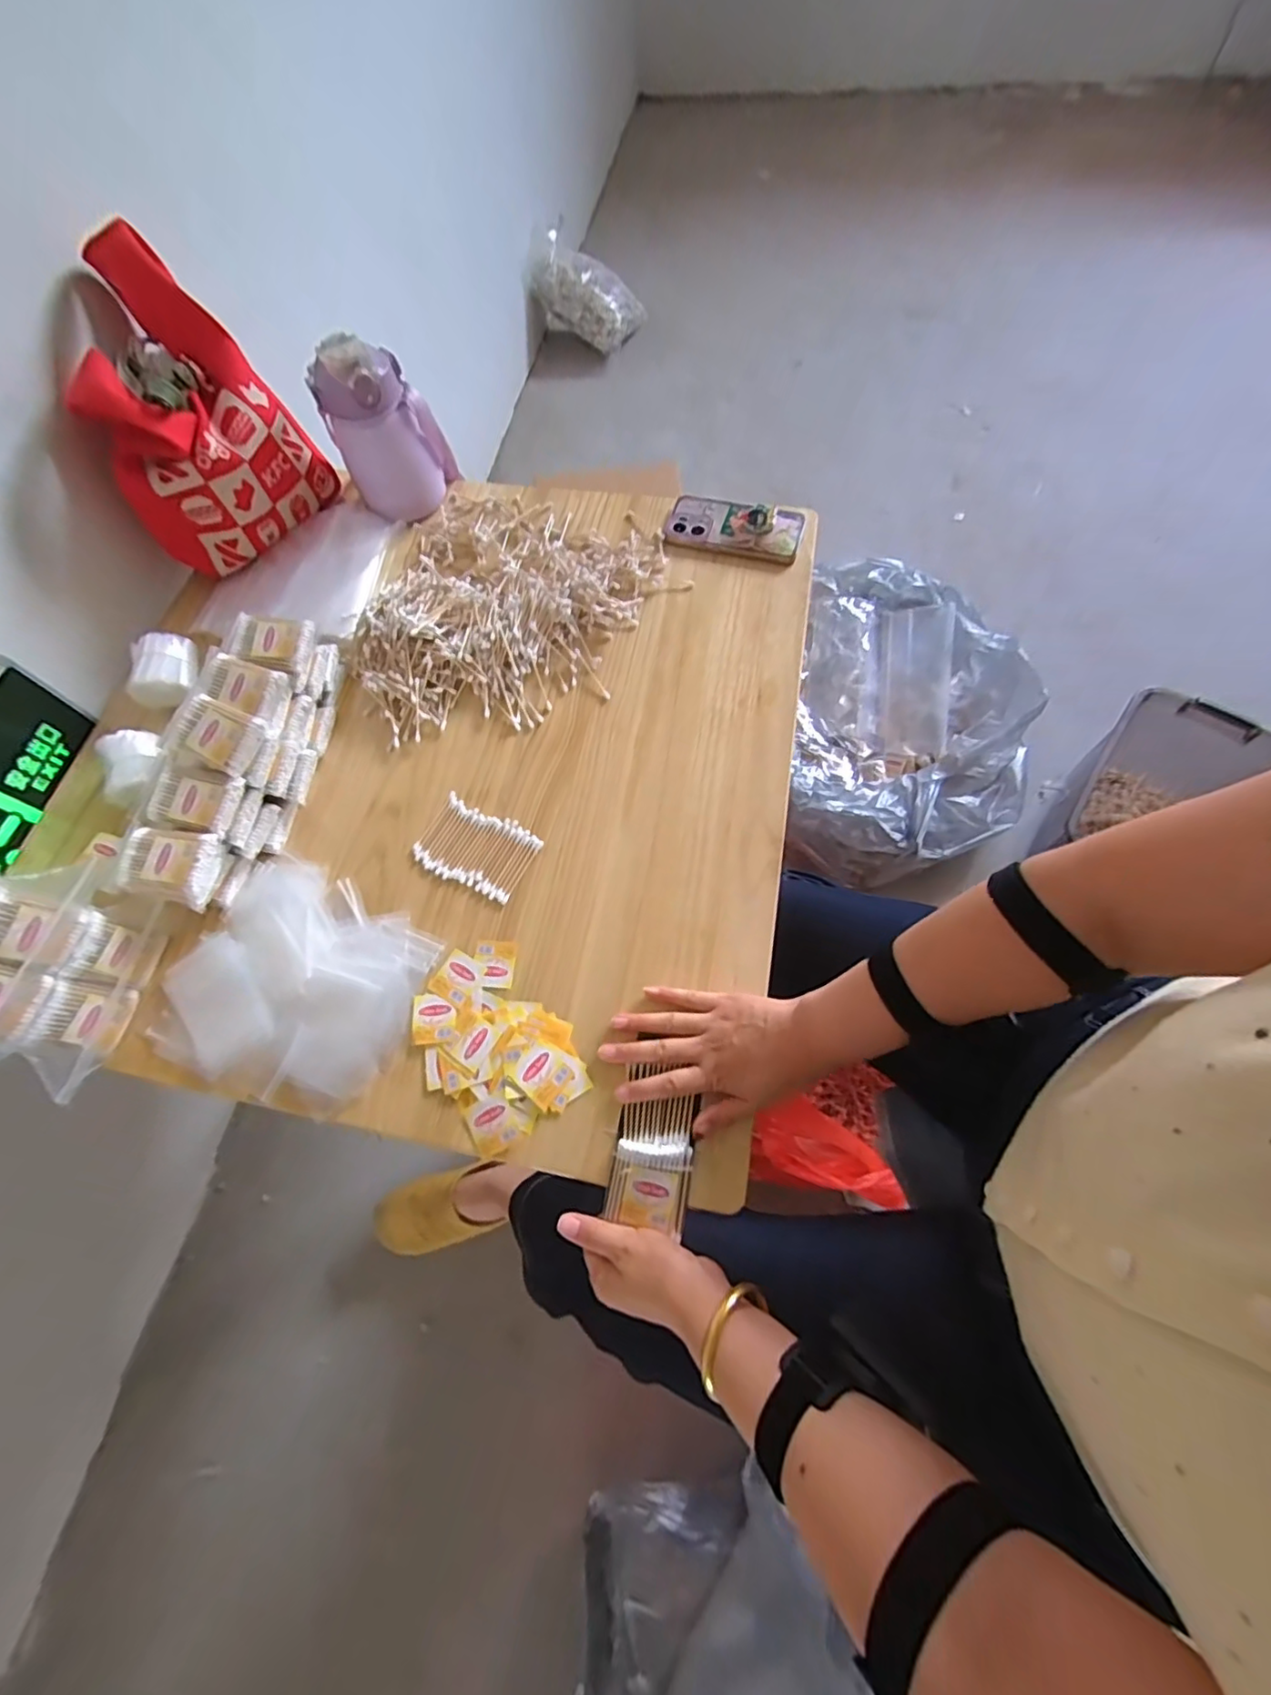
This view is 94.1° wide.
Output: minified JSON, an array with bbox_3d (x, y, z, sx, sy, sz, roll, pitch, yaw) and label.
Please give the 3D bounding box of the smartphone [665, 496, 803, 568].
[{"bbox_3d":[0.119,-0.389,0.716,0.162,0.016,0.075,15,70,9],"label":"smartphone"}]

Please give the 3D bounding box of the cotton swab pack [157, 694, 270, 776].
[{"bbox_3d":[-0.392,-0.106,0.551,0.077,0.024,0.057,19,69,12],"label":"cotton swab pack"}]

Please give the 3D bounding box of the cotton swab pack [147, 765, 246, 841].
[{"bbox_3d":[-0.406,-0.045,0.545,0.075,0.018,0.055,10,68,9],"label":"cotton swab pack"}]

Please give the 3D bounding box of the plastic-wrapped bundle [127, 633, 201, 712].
[{"bbox_3d":[-0.518,-0.198,0.652,0.056,0.038,0.083,-9,68,-1],"label":"plastic-wrapped bundle"}]

